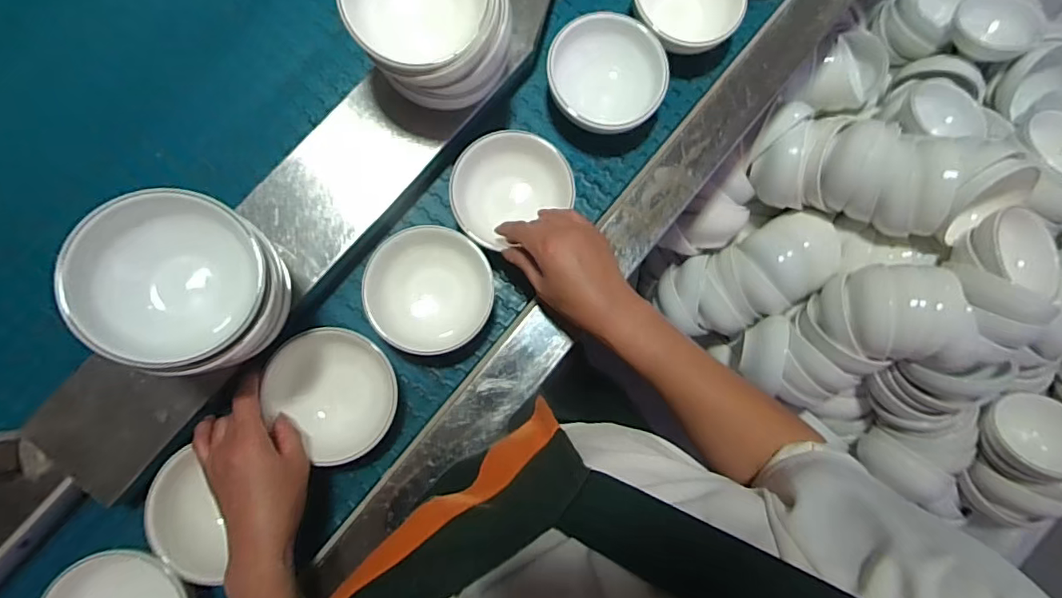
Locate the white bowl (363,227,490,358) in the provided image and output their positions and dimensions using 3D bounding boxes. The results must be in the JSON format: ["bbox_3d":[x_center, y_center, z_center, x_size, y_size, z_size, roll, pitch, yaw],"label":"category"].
[{"bbox_3d":[-0.093,-0.009,0.501,0.111,0.038,0.113,0,88,-5],"label":"white bowl"}]

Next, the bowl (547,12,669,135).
[{"bbox_3d":[0.076,-0.223,0.545,0.117,0.057,0.096,19,86,-4],"label":"bowl"}]

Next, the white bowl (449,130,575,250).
[{"bbox_3d":[-0.024,-0.107,0.514,0.106,0.044,0.093,-35,88,-6],"label":"white bowl"}]

